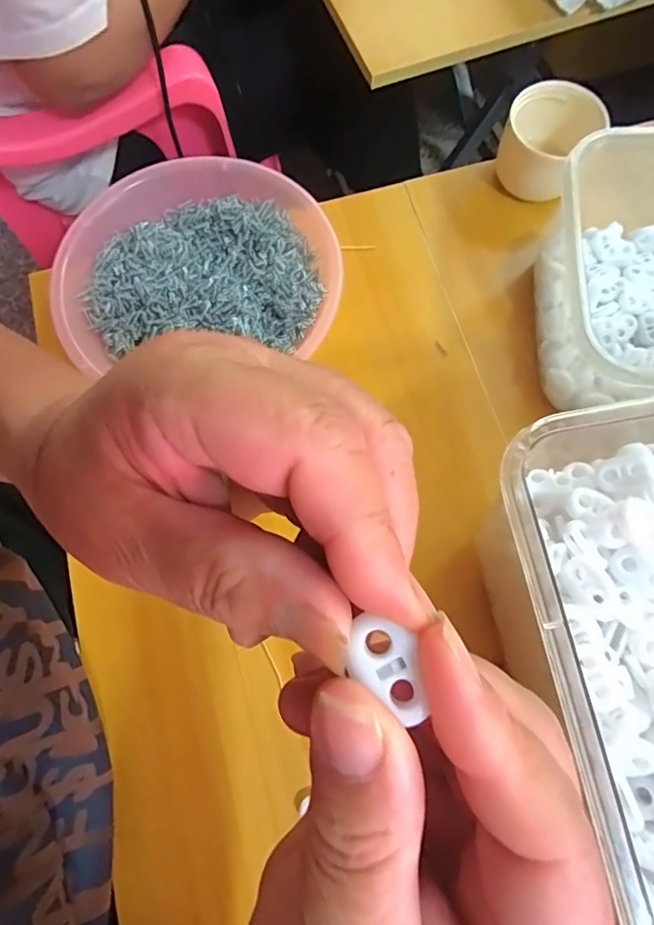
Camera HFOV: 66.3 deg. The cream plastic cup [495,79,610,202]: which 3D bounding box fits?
[{"bbox_3d":[0.164,-0.239,0.372,0.063,0.054,0.058,0,74,0],"label":"cream plastic cup"}]

